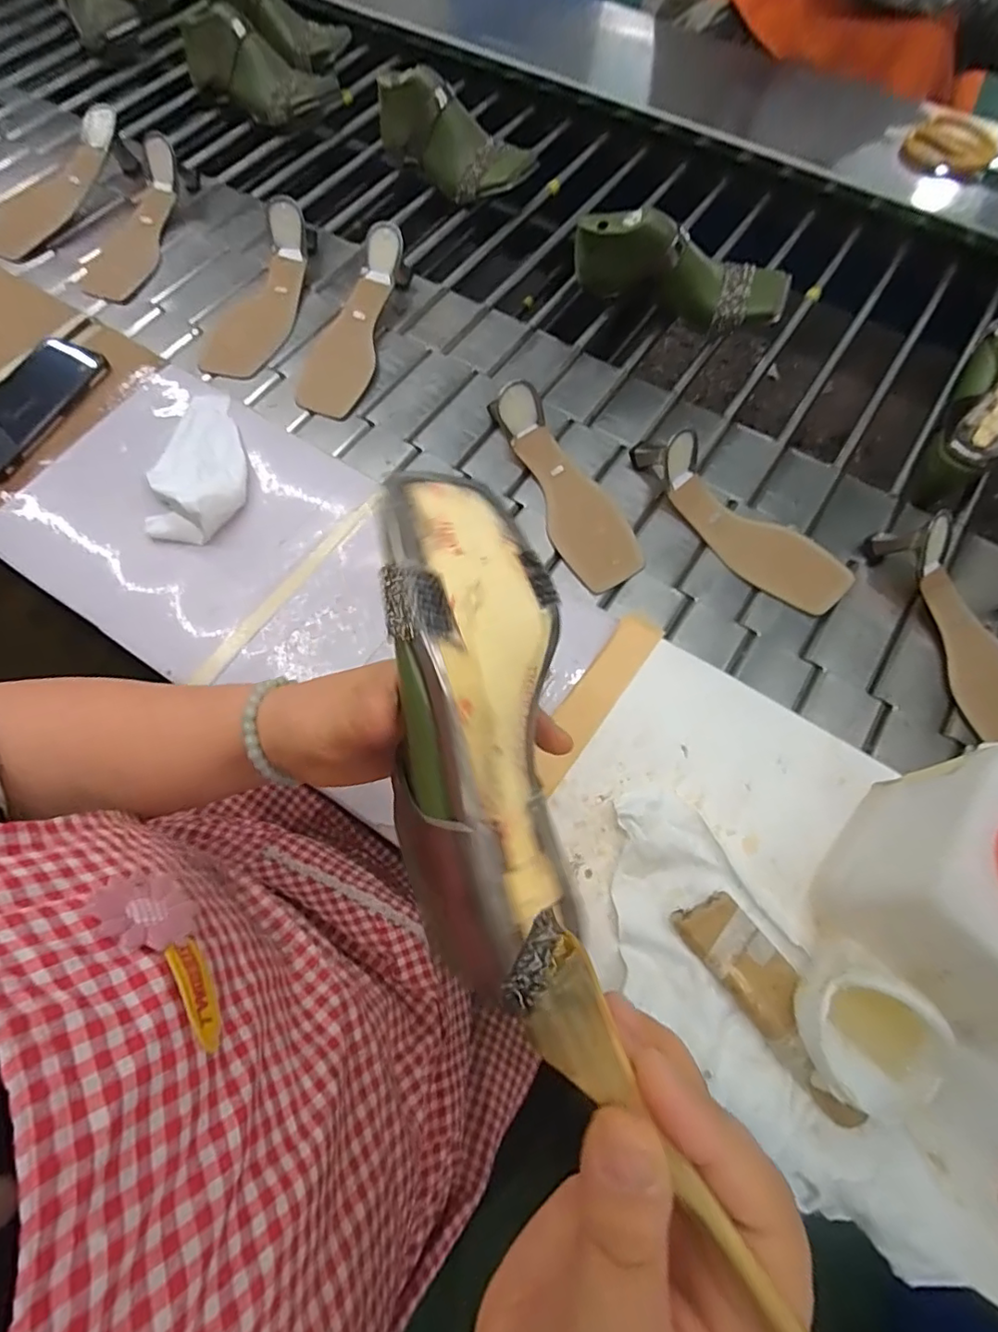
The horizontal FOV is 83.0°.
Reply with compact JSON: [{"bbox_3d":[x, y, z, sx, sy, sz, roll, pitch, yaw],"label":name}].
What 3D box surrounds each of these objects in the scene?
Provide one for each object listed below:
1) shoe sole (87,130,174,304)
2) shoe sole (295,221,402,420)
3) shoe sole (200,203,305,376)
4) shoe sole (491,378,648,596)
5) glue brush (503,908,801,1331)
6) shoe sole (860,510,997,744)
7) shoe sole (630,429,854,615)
[{"bbox_3d":[-0.459,-0.555,0.711,0.088,0.035,0.241,18,86,6],"label":"shoe sole"},{"bbox_3d":[-0.163,-0.386,0.645,0.078,0.041,0.236,19,85,6],"label":"shoe sole"},{"bbox_3d":[-0.279,-0.437,0.667,0.102,0.043,0.234,20,84,6],"label":"shoe sole"},{"bbox_3d":[0.068,-0.180,0.551,0.073,0.052,0.219,-27,72,-11],"label":"shoe sole"},{"bbox_3d":[0.038,0.121,0.146,0.024,0.004,0.112,-33,68,-12],"label":"glue brush"},{"bbox_3d":[0.416,-0.030,0.492,0.066,0.052,0.235,-15,70,-7],"label":"shoe sole"},{"bbox_3d":[0.232,-0.150,0.541,0.081,0.051,0.242,-42,75,-15],"label":"shoe sole"}]

